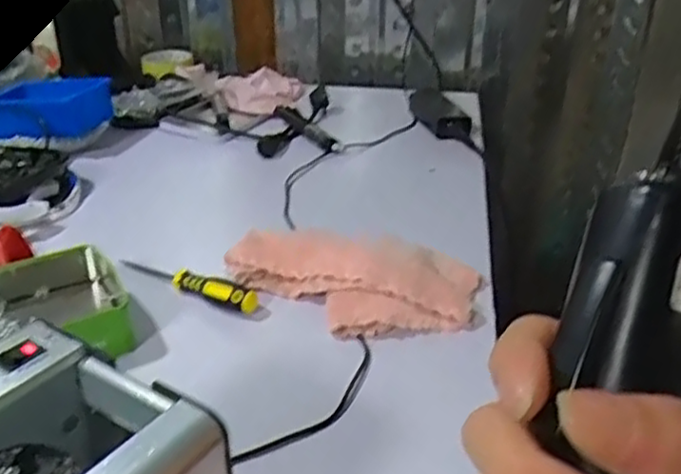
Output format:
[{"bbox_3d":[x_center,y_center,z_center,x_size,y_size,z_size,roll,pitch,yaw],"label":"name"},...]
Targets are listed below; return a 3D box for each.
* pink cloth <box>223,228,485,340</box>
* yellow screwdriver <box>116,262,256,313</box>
[{"bbox_3d":[0.003,0.039,0.595,0.221,0.045,0.107,7,30,13],"label":"pink cloth"},{"bbox_3d":[-0.134,0.040,0.603,0.147,0.027,0.020,16,33,26],"label":"yellow screwdriver"}]

